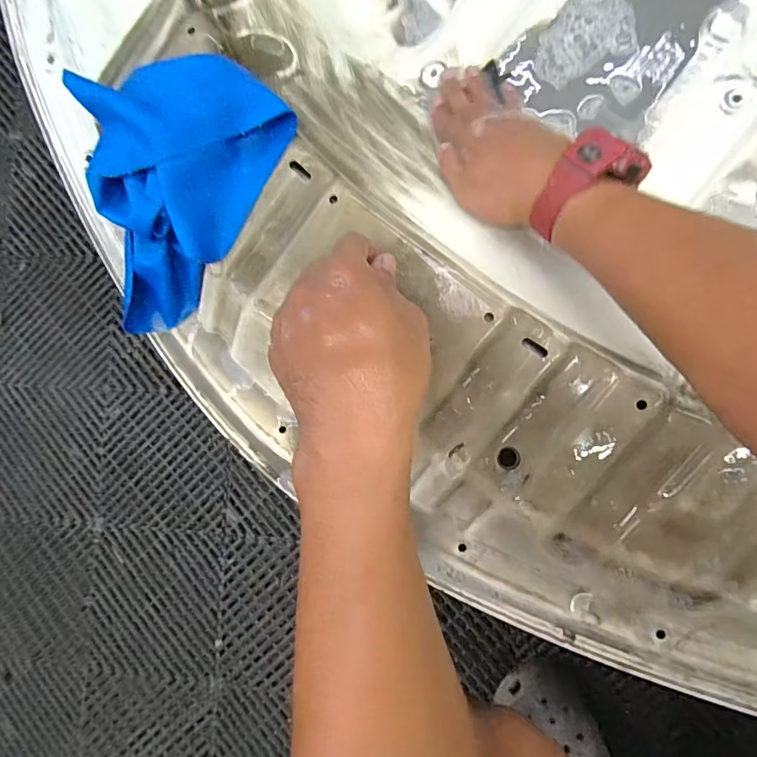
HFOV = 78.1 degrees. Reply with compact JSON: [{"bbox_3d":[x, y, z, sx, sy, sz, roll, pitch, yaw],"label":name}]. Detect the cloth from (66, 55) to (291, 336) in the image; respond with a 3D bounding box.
[{"bbox_3d":[-0.152,-0.152,0.385,0.176,0.075,0.201,-4,85,7],"label":"cloth"}]

